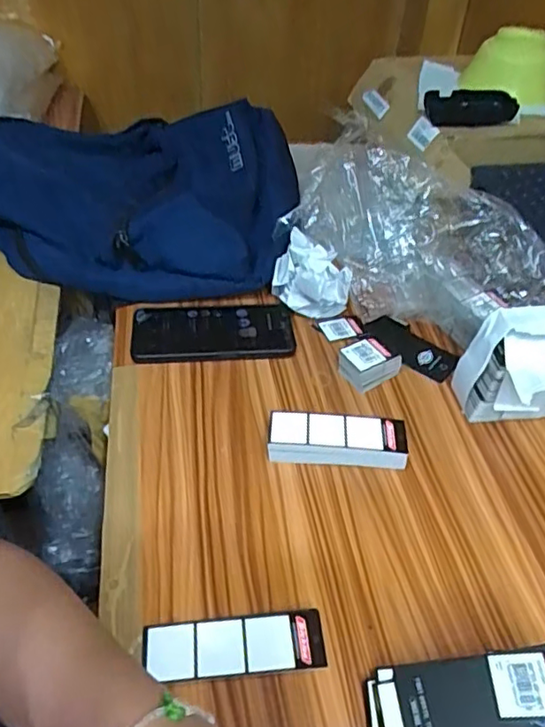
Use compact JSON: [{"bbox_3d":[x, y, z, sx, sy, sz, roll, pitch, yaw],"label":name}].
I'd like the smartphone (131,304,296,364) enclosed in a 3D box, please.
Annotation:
[{"bbox_3d":[-0.063,-0.035,0.614,0.169,0.015,0.085,-2,44,-6],"label":"smartphone"}]

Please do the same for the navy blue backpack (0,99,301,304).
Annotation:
[{"bbox_3d":[-0.187,-0.220,0.713,0.413,0.114,0.310,6,44,2],"label":"navy blue backpack"}]

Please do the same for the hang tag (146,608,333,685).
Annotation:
[{"bbox_3d":[-0.025,0.189,0.383,0.118,0.004,0.038,-2,42,-8],"label":"hang tag"}]

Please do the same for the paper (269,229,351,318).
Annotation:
[{"bbox_3d":[0.041,-0.094,0.629,0.080,0.085,0.085,4,44,0],"label":"paper"}]

